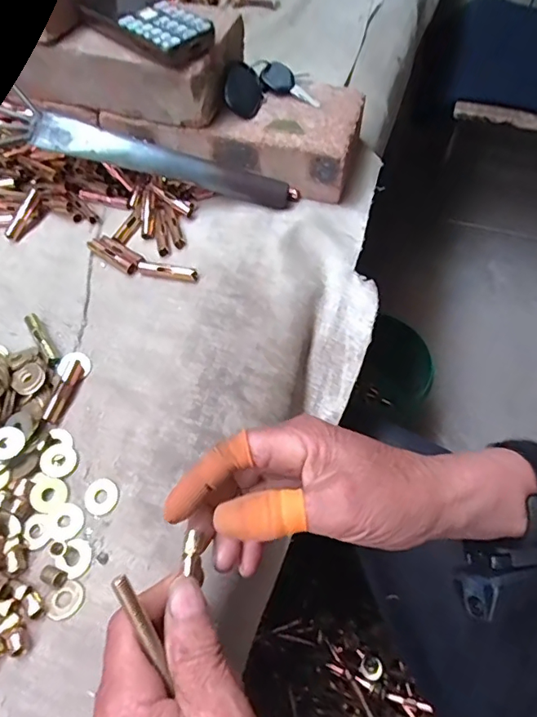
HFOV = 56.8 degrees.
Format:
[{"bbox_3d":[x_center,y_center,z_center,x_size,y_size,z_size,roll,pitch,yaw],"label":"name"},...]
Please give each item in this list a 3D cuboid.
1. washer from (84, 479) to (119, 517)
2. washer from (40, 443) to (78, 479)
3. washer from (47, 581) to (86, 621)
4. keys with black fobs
[{"bbox_3d":[-0.103,0.085,0.306,0.022,0.004,0.021,0,57,0],"label":"washer"},{"bbox_3d":[-0.134,0.064,0.316,0.022,0.004,0.021,0,57,0],"label":"washer"},{"bbox_3d":[-0.112,0.134,0.275,0.021,0.004,0.017,-40,65,-22],"label":"washer"},{"bbox_3d":[0.001,-0.243,0.443,0.079,0.028,0.049,-6,57,-3],"label":"keys with black fobs"}]

